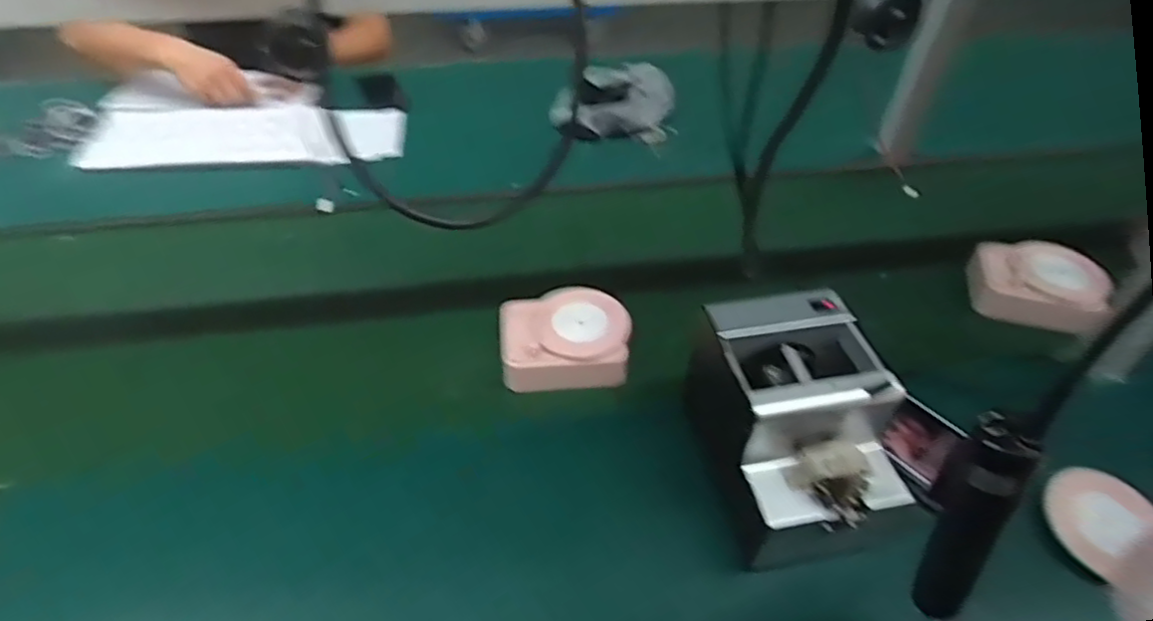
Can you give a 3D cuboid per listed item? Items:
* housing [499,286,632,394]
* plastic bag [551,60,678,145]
[{"bbox_3d":[-0.012,0.028,0.717,0.135,0.052,0.106,1,45,0],"label":"housing"},{"bbox_3d":[0.055,-0.335,1.077,0.194,0.086,0.125,9,45,7],"label":"plastic bag"}]

